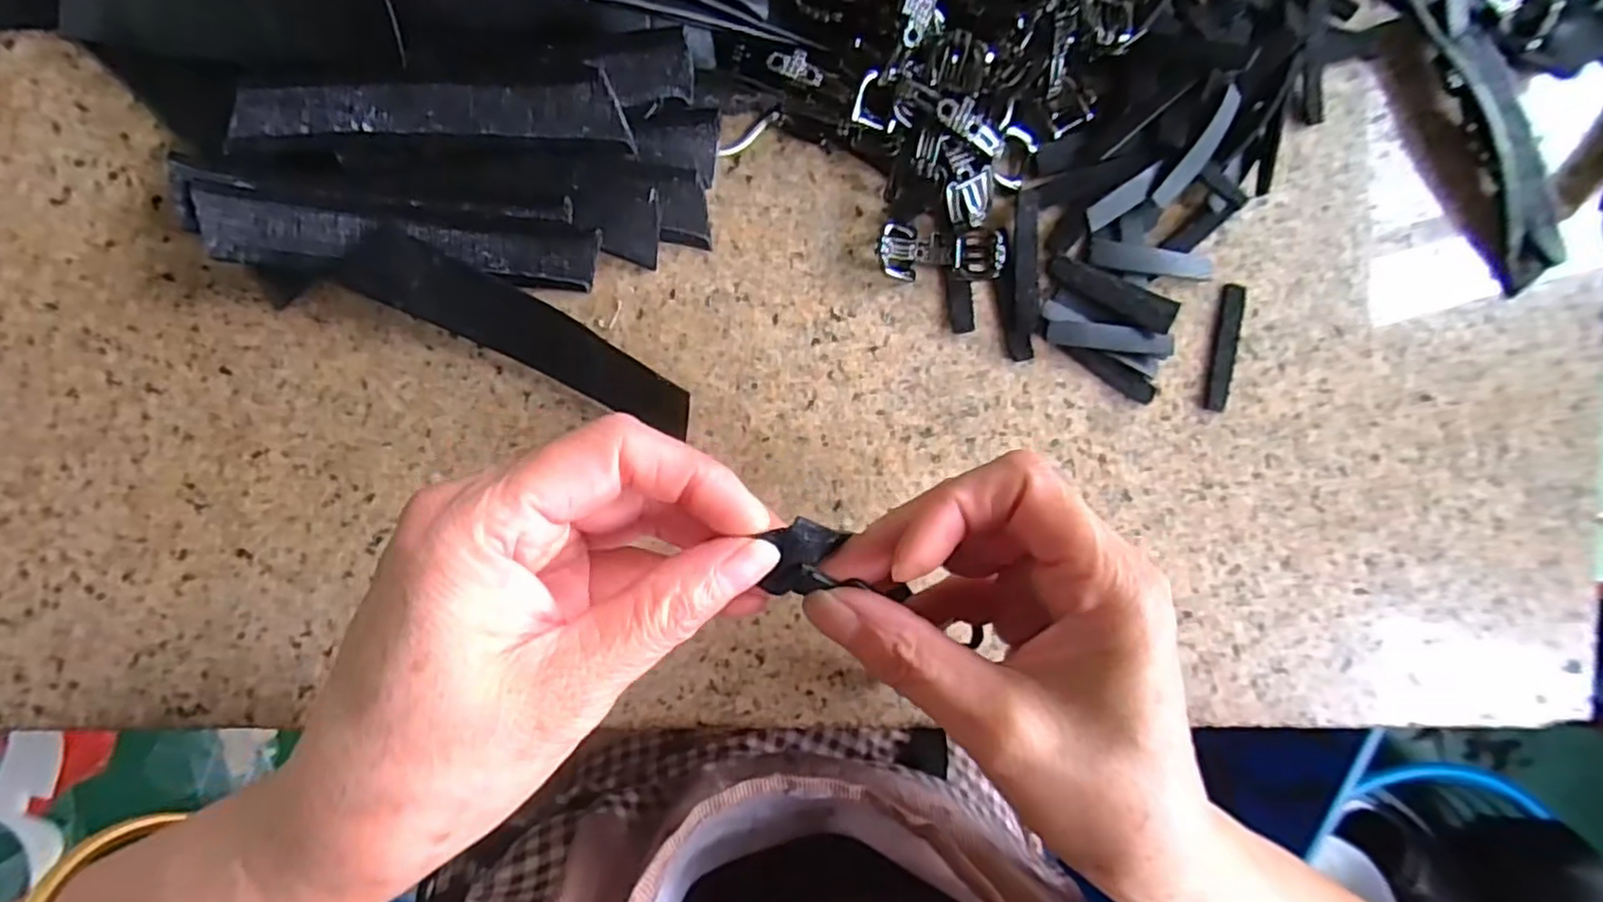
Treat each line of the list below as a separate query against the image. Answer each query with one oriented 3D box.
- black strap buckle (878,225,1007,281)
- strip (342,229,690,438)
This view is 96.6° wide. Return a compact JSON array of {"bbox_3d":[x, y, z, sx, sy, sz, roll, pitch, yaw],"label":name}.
[{"bbox_3d":[0.049,-0.070,0.251,0.043,0.009,0.018,-1,92,-5],"label":"black strap buckle"},{"bbox_3d":[-0.089,-0.039,0.236,0.115,0.016,0.021,25,89,-5],"label":"strip"}]

